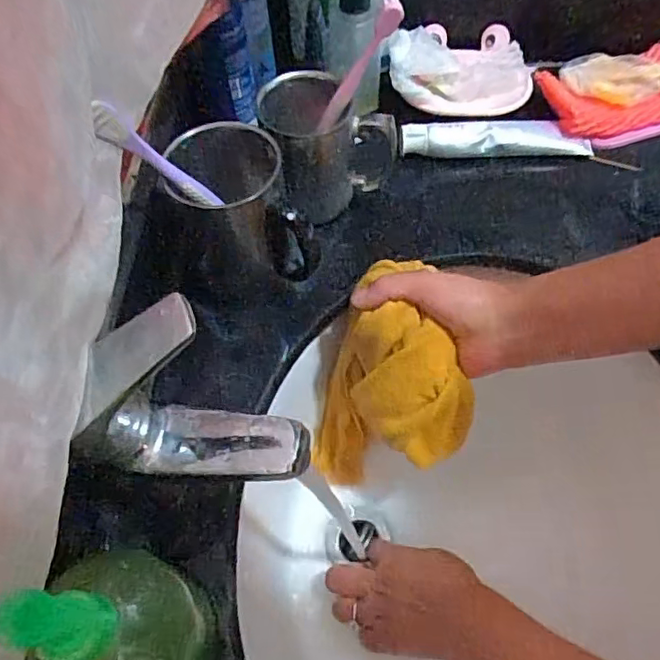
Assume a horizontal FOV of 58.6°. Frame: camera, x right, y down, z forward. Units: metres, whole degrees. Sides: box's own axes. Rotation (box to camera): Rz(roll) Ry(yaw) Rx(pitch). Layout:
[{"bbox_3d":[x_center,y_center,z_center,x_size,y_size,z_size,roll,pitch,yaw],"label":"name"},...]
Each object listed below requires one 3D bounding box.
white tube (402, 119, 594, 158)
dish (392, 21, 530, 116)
[{"bbox_3d":[0.156,-0.182,0.554,0.175,0.015,0.035,0,92,-2],"label":"white tube"},{"bbox_3d":[0.129,-0.262,0.581,0.138,0.047,0.105,1,58,3],"label":"dish"}]

